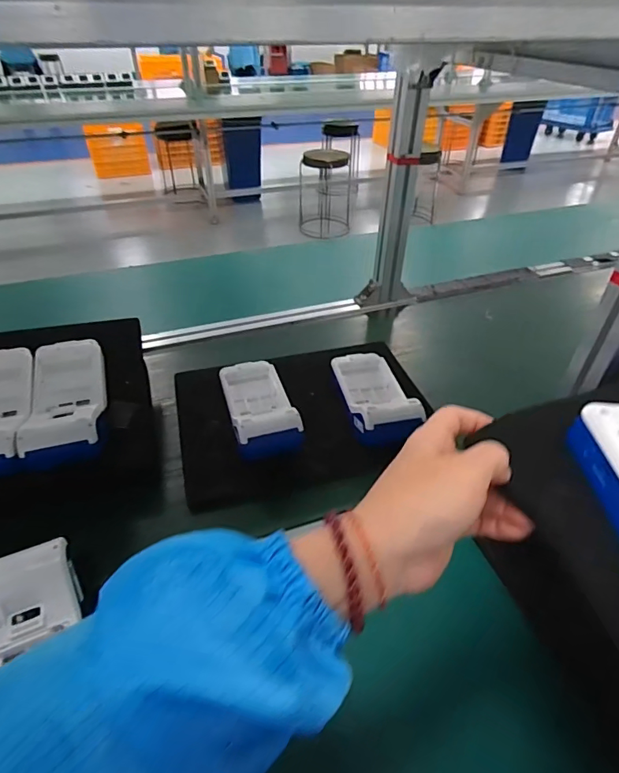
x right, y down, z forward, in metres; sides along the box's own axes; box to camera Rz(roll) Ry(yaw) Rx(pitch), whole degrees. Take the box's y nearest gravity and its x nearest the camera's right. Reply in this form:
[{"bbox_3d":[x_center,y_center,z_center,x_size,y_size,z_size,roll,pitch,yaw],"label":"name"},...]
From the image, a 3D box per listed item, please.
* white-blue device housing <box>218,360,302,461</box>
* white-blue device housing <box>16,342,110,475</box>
[{"bbox_3d":[-0.070,0.023,0.614,0.087,0.055,0.200,-10,42,-13],"label":"white-blue device housing"},{"bbox_3d":[-0.292,0.013,0.549,0.084,0.035,0.189,-12,42,-15],"label":"white-blue device housing"}]

